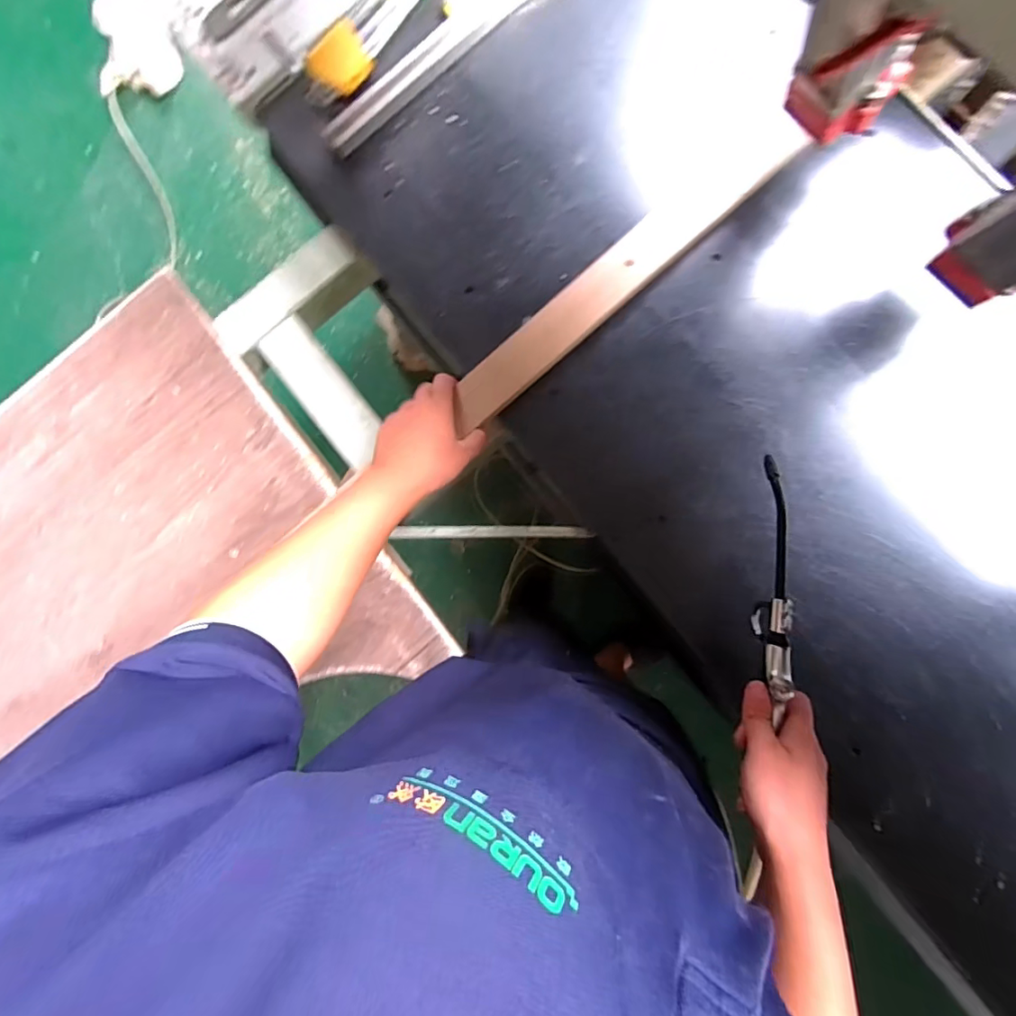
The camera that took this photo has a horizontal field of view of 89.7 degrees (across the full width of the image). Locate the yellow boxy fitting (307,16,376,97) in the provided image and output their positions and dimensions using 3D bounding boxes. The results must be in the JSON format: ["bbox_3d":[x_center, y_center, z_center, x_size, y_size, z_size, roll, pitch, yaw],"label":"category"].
[{"bbox_3d":[-0.189,-0.504,0.575,0.069,0.027,0.048,-44,84,1],"label":"yellow boxy fitting"}]

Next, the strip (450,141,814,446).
[{"bbox_3d":[0.118,-0.243,0.536,0.439,0.011,0.054,-39,84,1],"label":"strip"}]

